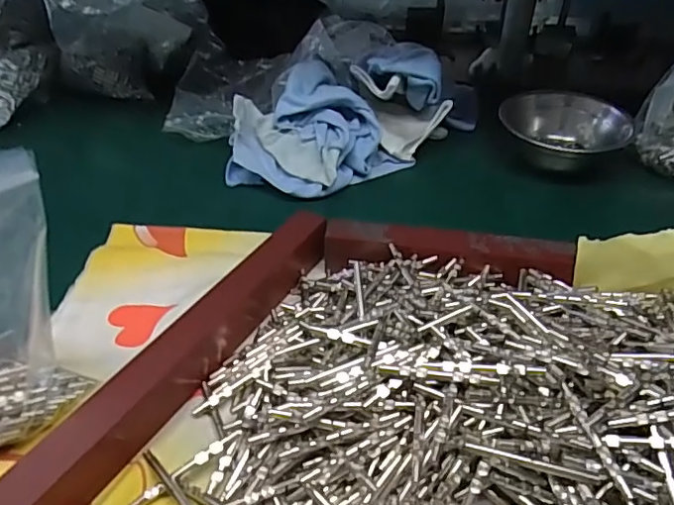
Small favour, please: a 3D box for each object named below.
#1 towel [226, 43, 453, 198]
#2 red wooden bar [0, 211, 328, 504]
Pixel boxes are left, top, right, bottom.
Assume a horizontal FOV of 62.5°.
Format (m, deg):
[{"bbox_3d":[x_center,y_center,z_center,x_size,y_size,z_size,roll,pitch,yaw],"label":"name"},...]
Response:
[{"bbox_3d":[-0.006,-0.137,0.561,0.213,0.094,0.129,-26,48,-28],"label":"towel"},{"bbox_3d":[-0.119,0.089,0.319,0.027,0.039,0.385,22,45,22],"label":"red wooden bar"}]

